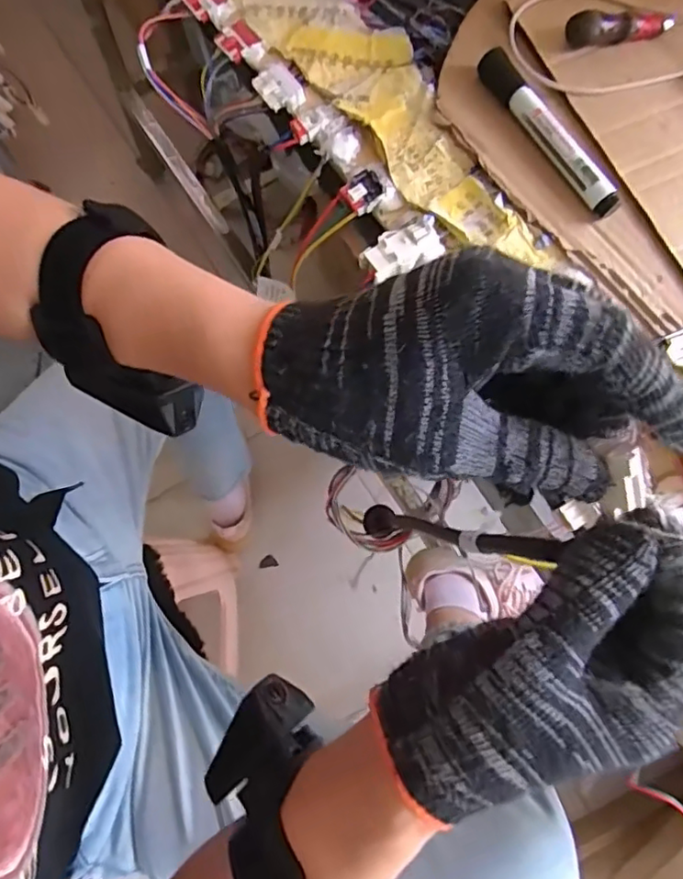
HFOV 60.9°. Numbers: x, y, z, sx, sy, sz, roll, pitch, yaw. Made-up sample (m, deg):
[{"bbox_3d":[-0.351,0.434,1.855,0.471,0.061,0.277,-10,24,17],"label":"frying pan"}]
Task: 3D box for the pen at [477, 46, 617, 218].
[{"bbox_3d":[0.130,-0.195,0.369,0.018,0.016,0.130,-34,79,-9],"label":"pen"}]

